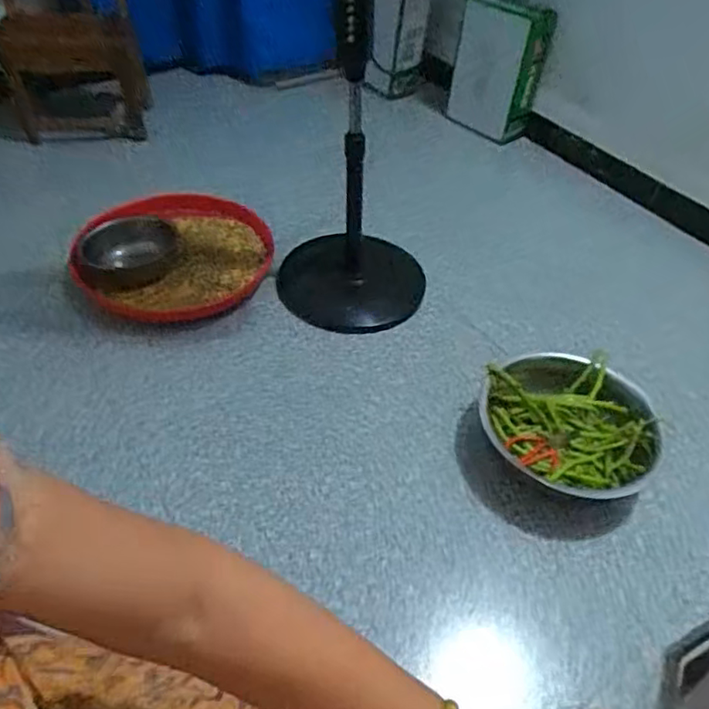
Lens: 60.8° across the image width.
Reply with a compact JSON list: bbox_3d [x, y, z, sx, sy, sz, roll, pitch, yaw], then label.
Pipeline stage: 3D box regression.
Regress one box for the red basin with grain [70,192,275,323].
[{"bbox_3d":[-0.407,-0.235,1.367,0.419,0.096,0.356,-2,47,-7],"label":"red basin with grain"}]

